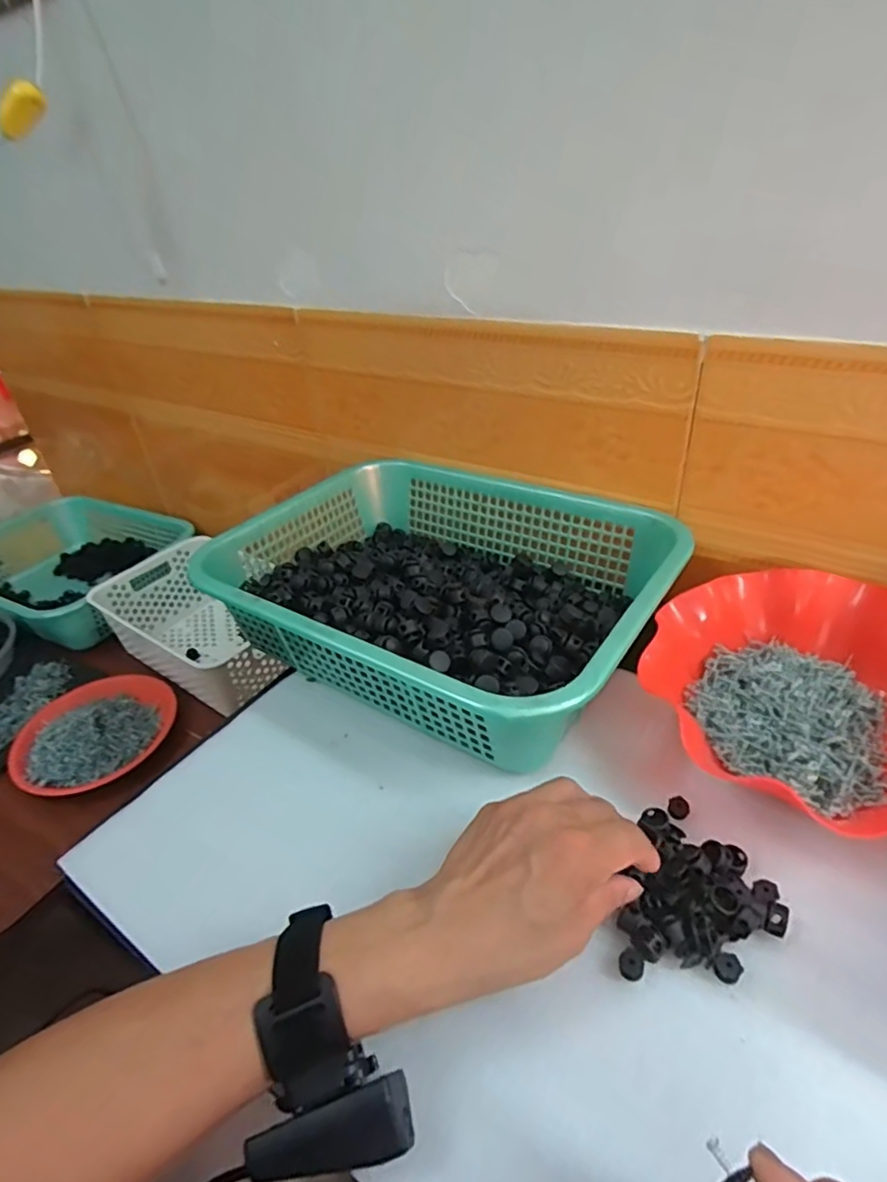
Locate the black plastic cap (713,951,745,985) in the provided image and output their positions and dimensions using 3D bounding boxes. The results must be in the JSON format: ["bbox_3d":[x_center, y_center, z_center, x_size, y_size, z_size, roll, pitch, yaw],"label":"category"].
[{"bbox_3d":[0.154,0.205,0.330,0.014,0.009,0.013,-4,39,3],"label":"black plastic cap"}]

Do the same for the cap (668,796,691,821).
[{"bbox_3d":[0.160,0.147,0.411,0.015,0.010,0.012,-3,39,4],"label":"cap"}]

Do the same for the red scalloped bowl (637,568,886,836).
[{"bbox_3d":[0.264,0.067,0.441,0.211,0.057,0.201,-4,39,3],"label":"red scalloped bowl"}]

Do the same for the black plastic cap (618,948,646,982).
[{"bbox_3d":[0.104,0.206,0.335,0.013,0.008,0.013,-4,39,3],"label":"black plastic cap"}]

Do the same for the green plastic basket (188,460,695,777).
[{"bbox_3d":[-0.002,-0.013,0.564,0.387,0.103,0.298,20,46,29],"label":"green plastic basket"}]

